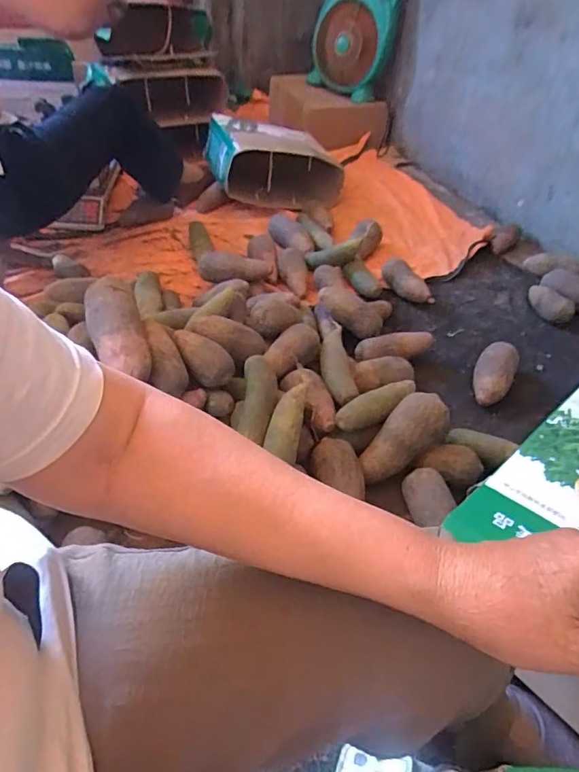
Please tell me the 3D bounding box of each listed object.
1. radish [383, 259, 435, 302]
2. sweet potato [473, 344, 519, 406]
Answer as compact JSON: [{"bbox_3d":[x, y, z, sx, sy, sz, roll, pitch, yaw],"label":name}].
[{"bbox_3d":[0.295,-0.262,1.242,0.144,0.065,0.059,35,53,26],"label":"radish"},{"bbox_3d":[0.421,-0.030,1.015,0.078,0.075,0.140,24,48,18],"label":"sweet potato"}]

